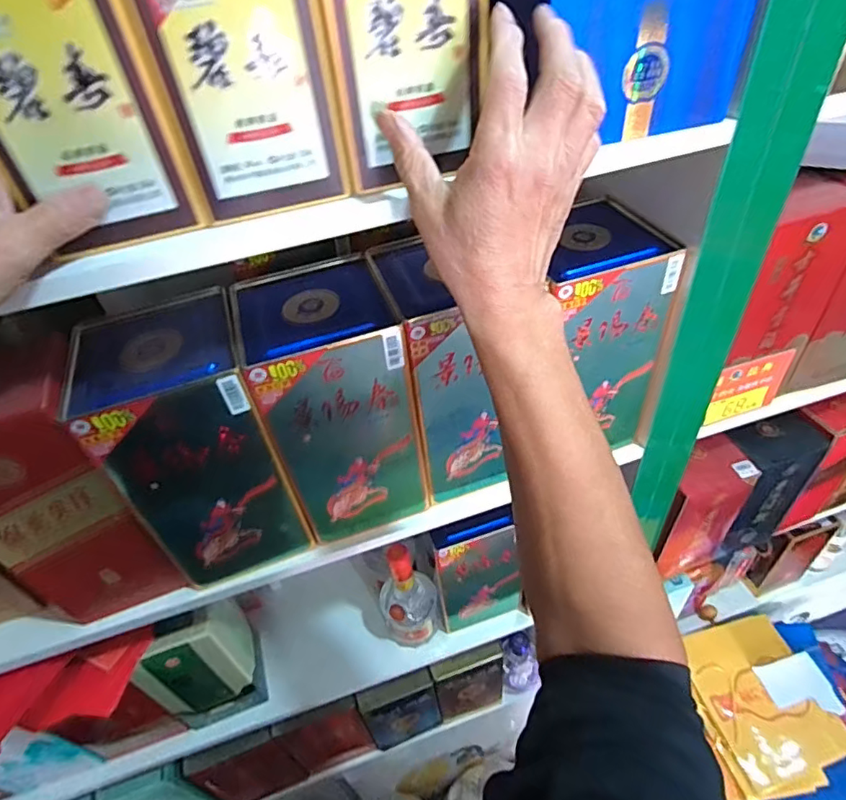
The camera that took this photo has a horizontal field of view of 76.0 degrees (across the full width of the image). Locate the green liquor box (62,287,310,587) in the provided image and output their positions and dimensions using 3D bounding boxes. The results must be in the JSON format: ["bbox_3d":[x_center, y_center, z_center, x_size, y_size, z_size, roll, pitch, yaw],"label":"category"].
[{"bbox_3d":[-0.226,0.047,0.563,0.135,0.264,0.145,-19,44,-12],"label":"green liquor box"}]

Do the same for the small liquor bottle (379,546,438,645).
[{"bbox_3d":[-0.026,0.310,0.871,0.091,0.225,0.074,-12,43,-5],"label":"small liquor bottle"}]

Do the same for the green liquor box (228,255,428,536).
[{"bbox_3d":[-0.092,0.009,0.589,0.139,0.260,0.134,-18,44,-11],"label":"green liquor box"}]

